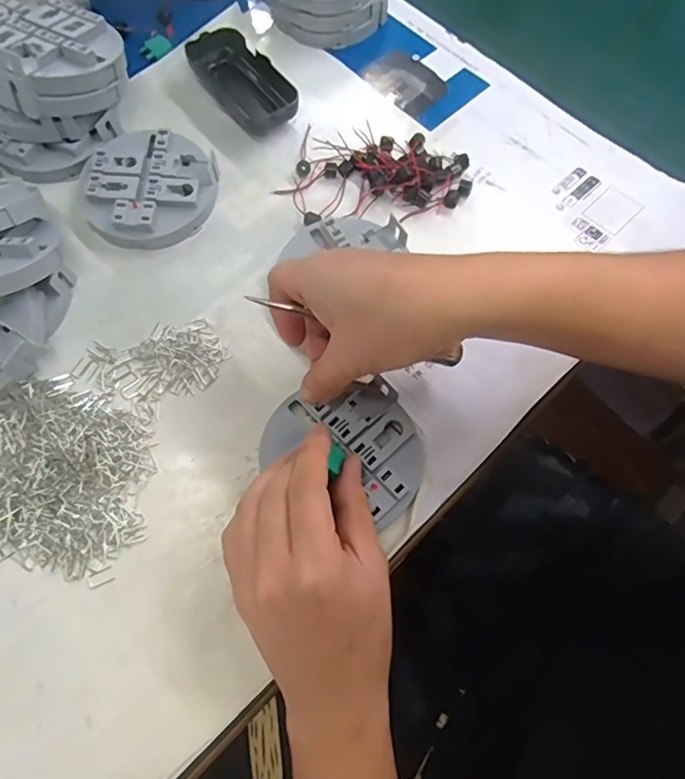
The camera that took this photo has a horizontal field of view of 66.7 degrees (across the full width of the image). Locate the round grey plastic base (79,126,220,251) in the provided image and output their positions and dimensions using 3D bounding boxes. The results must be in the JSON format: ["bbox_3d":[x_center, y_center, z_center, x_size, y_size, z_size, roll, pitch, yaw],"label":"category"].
[{"bbox_3d":[-0.150,-0.160,0.410,0.094,0.025,0.104,16,71,6],"label":"round grey plastic base"}]

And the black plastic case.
[{"bbox_3d":[-0.082,-0.262,0.445,0.050,0.030,0.111,-37,74,-13],"label":"black plastic case"}]

